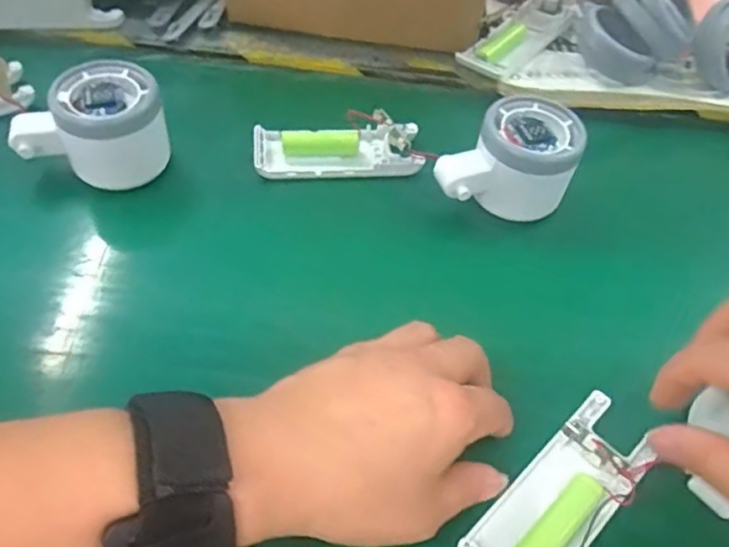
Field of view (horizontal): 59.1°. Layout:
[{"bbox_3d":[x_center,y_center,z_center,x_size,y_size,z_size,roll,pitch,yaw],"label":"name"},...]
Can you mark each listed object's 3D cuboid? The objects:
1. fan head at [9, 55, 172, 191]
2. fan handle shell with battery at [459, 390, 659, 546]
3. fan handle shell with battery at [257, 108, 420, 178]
[{"bbox_3d":[-0.156,-0.080,0.371,0.076,0.055,0.057,-30,60,-26],"label":"fan head"},{"bbox_3d":[0.087,0.097,0.279,0.039,0.015,0.102,38,58,24],"label":"fan handle shell with battery"},{"bbox_3d":[-0.017,-0.082,0.400,0.101,0.022,0.037,-2,51,-7],"label":"fan handle shell with battery"}]

